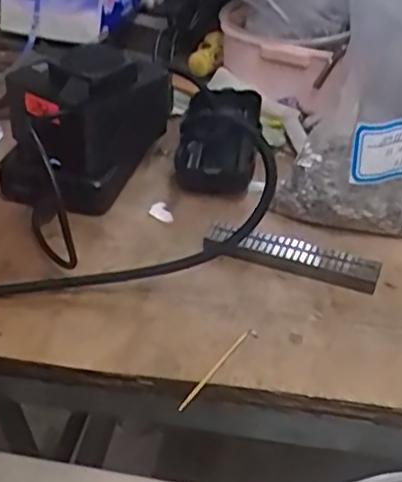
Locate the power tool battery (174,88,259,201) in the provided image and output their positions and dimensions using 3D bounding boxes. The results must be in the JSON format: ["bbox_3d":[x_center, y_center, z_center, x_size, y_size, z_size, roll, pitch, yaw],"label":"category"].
[{"bbox_3d":[0.012,-0.068,0.459,0.054,0.028,0.089,5,37,3],"label":"power tool battery"}]

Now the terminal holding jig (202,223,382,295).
[{"bbox_3d":[0.049,0.009,0.376,0.096,0.013,0.020,13,39,13],"label":"terminal holding jig"}]

